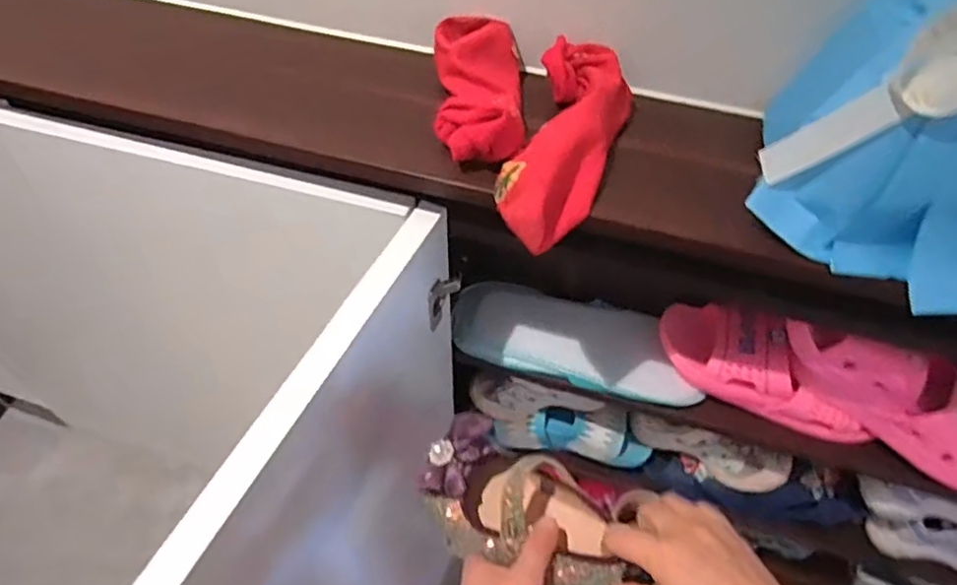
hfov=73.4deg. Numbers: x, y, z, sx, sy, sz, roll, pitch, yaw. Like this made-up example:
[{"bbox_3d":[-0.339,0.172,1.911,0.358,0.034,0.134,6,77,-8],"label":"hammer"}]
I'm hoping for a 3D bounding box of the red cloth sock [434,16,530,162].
[{"bbox_3d":[0.000,-0.168,0.511,0.071,0.047,0.158,1,52,0],"label":"red cloth sock"}]

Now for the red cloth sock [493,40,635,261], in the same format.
[{"bbox_3d":[0.066,-0.116,0.488,0.071,0.050,0.181,16,54,11],"label":"red cloth sock"}]

